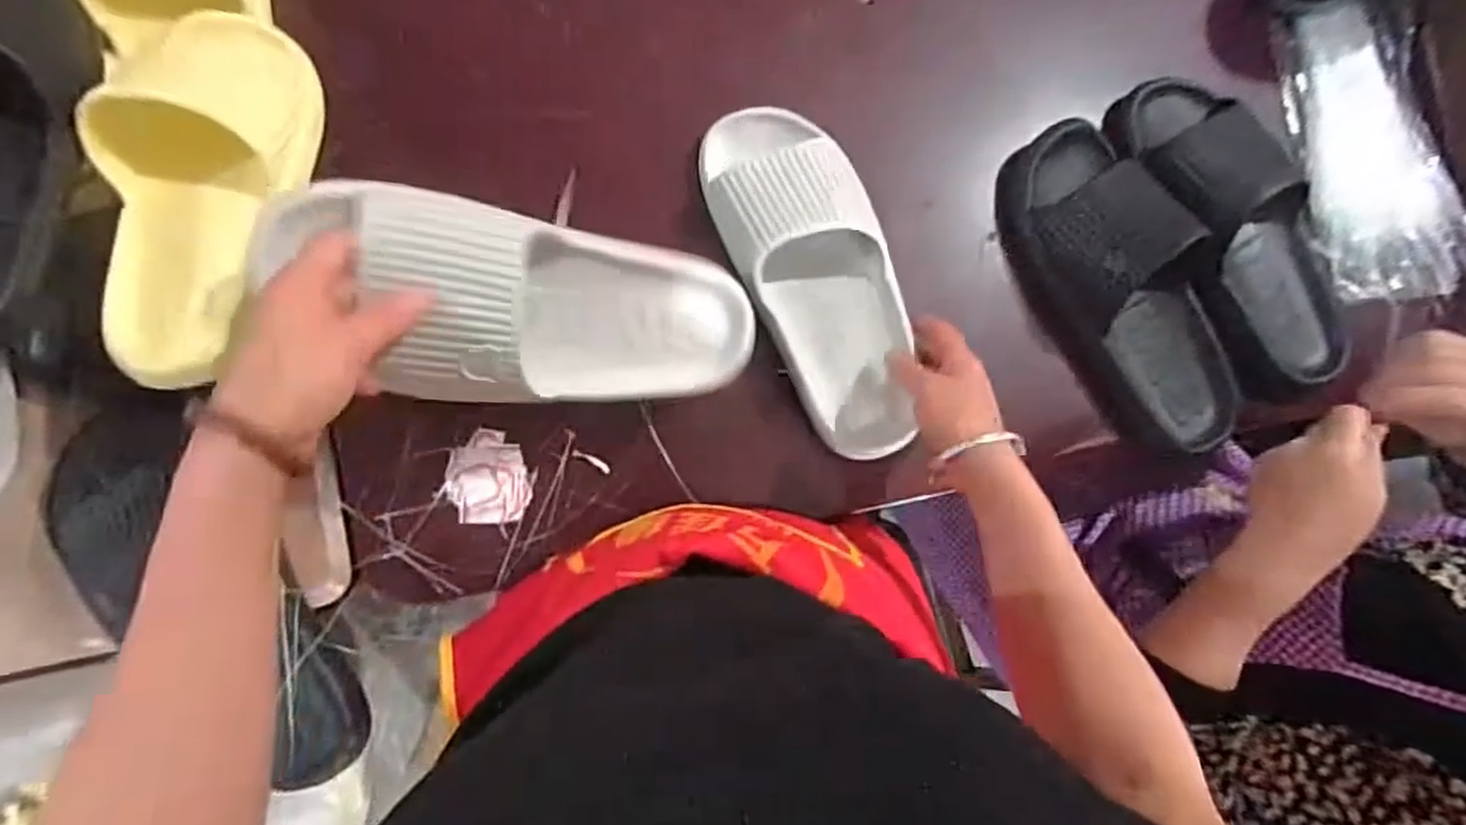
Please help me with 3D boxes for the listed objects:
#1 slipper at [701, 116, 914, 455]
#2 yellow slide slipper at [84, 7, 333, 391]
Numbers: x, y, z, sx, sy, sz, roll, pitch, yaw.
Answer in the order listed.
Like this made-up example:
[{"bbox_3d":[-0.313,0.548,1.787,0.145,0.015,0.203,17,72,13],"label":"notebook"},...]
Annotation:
[{"bbox_3d":[0.067,-0.100,0.527,0.106,0.058,0.264,-22,90,-9],"label":"slipper"},{"bbox_3d":[-0.310,-0.141,0.426,0.105,0.056,0.249,5,74,-9],"label":"yellow slide slipper"}]

